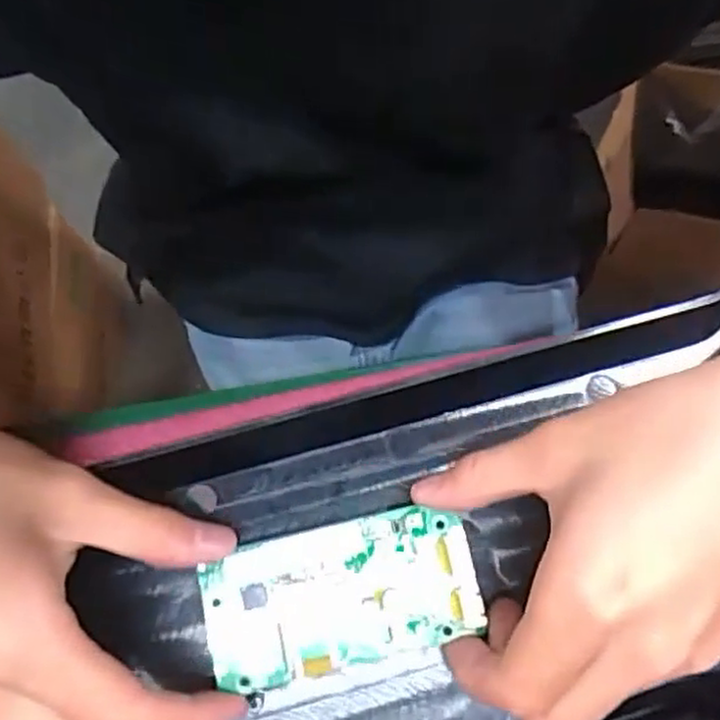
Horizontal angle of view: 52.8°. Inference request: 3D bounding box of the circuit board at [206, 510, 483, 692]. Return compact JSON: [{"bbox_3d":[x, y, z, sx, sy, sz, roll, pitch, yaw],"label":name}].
[{"bbox_3d":[-0.007,0.083,0.255,0.094,0.005,0.048,-13,76,-3],"label":"circuit board"}]

